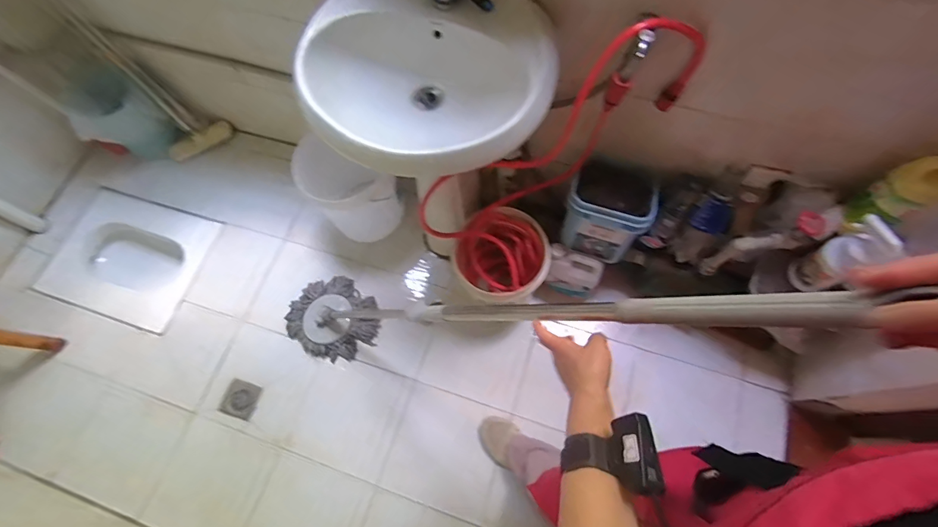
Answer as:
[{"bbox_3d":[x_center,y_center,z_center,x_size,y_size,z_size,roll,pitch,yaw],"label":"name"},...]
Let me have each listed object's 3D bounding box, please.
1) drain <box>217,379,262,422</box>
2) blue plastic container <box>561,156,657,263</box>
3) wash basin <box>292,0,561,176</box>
[{"bbox_3d":[-0.665,0.394,1.297,0.098,0.009,0.097,16,70,8],"label":"drain"},{"bbox_3d":[0.352,-0.138,1.133,0.191,0.188,0.181,22,71,11],"label":"blue plastic container"},{"bbox_3d":[-0.071,-0.326,0.825,0.422,0.207,0.361,12,69,7],"label":"wash basin"}]

